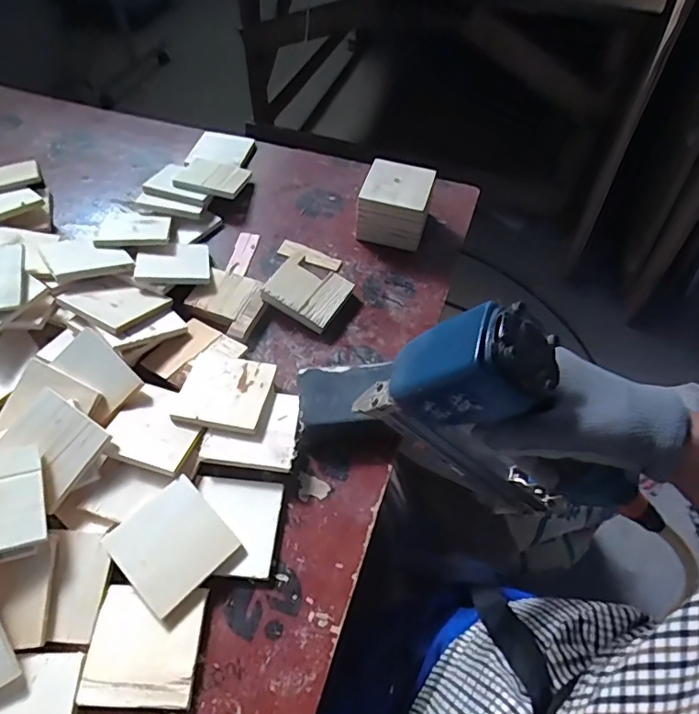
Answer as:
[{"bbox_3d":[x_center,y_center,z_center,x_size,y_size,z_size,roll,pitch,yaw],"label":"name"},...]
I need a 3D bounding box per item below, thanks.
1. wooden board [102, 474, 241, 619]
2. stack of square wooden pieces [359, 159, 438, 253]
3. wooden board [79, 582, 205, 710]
[{"bbox_3d":[-0.159,0.167,0.479,0.087,0.005,0.087,-38,76,-27],"label":"wooden board"},{"bbox_3d":[0.065,-0.210,0.742,0.092,0.080,0.081,14,56,7],"label":"stack of square wooden pieces"},{"bbox_3d":[-0.173,0.245,0.452,0.089,0.011,0.088,2,56,-1],"label":"wooden board"}]

